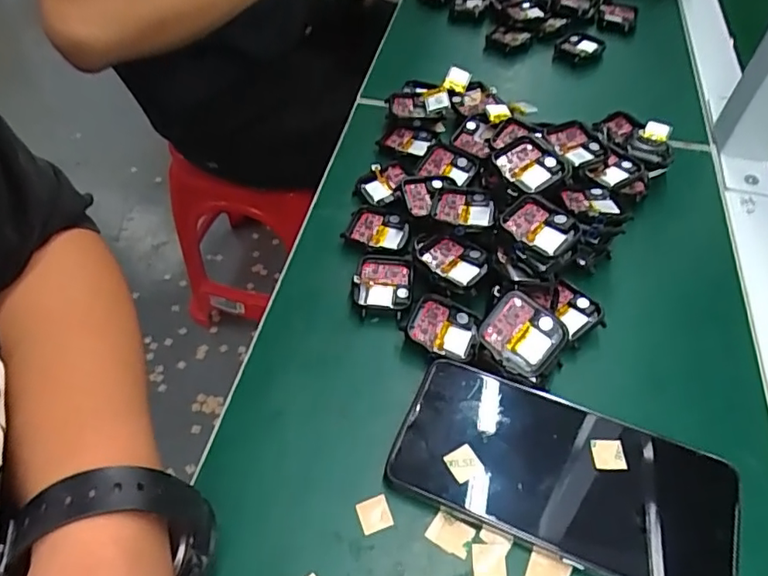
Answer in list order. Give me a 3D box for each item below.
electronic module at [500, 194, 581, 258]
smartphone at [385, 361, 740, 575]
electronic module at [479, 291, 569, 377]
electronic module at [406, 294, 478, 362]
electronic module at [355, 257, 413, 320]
[{"bbox_3d":[0.093,-0.033,0.344,0.041,0.022,0.033,36,59,24],"label":"electronic module"},{"bbox_3d":[0.087,0.092,0.281,0.160,0.009,0.076,19,56,17],"label":"smartphone"},{"bbox_3d":[0.078,0.026,0.315,0.043,0.010,0.038,36,101,6],"label":"electronic module"},{"bbox_3d":[0.035,0.025,0.339,0.040,0.011,0.035,13,52,8],"label":"electronic module"},{"bbox_3d":[0.000,-0.001,0.362,0.037,0.012,0.044,4,52,2],"label":"electronic module"}]

